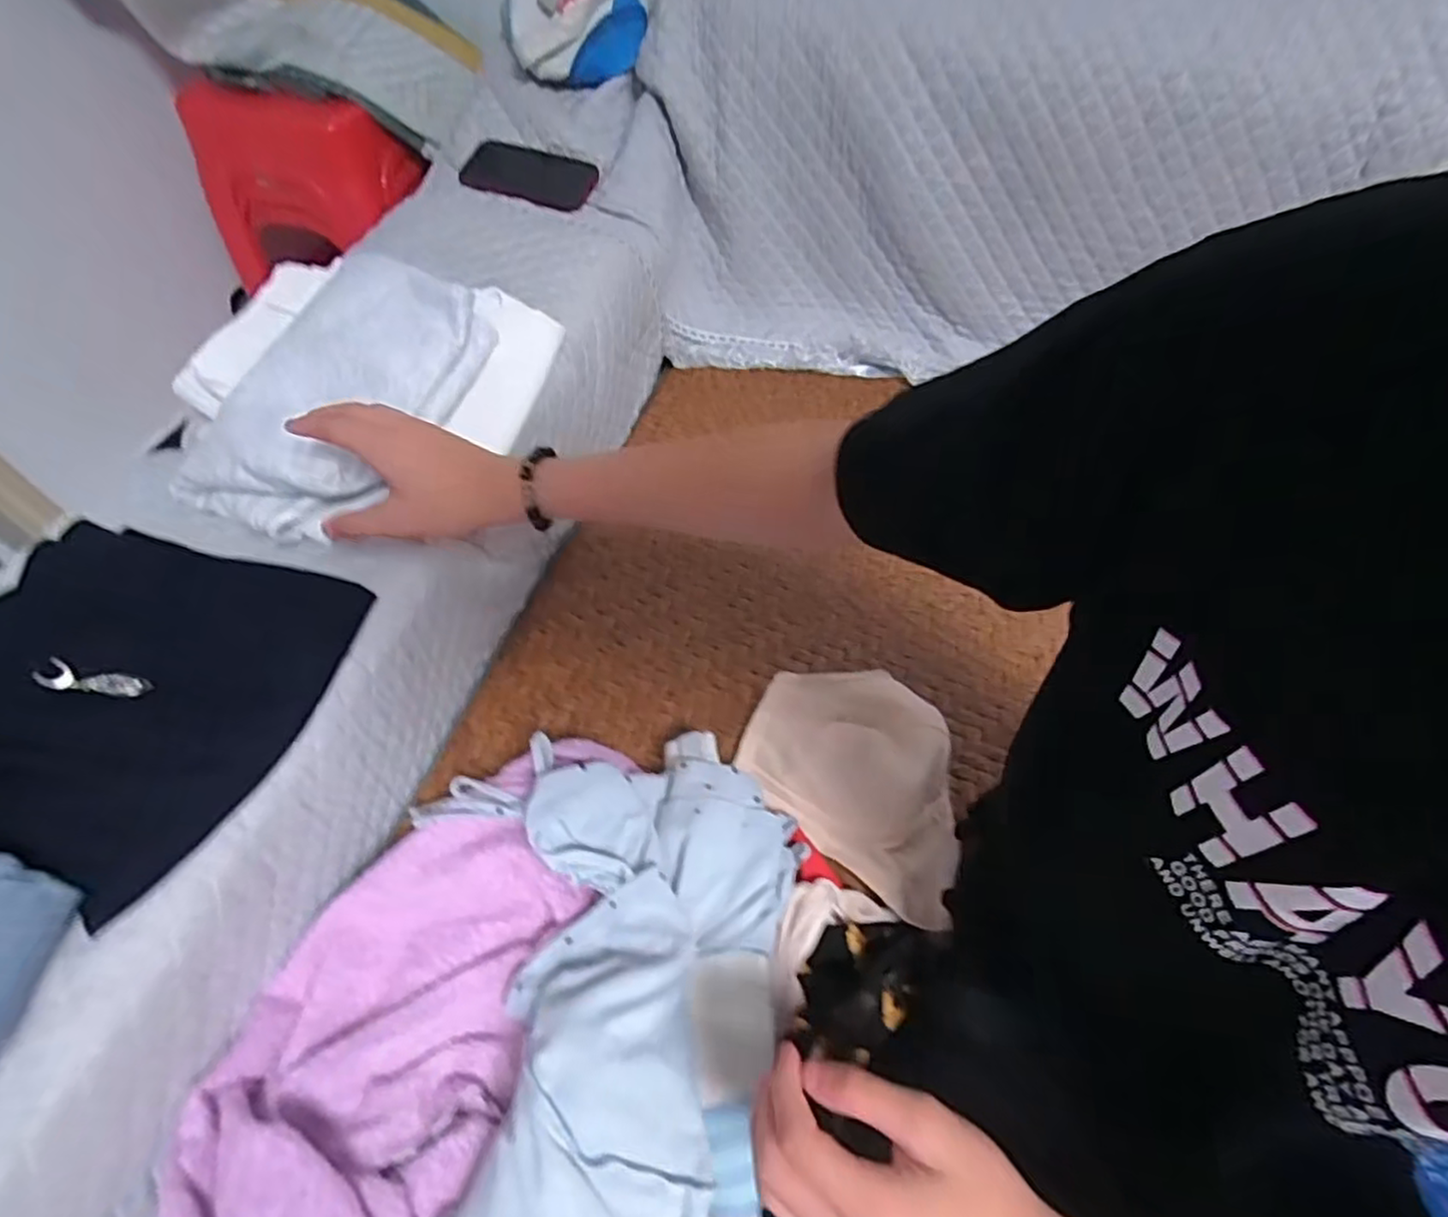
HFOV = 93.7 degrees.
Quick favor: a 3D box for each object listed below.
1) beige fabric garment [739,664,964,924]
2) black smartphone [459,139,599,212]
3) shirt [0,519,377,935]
[{"bbox_3d":[0.129,0.139,0.594,0.225,0.036,0.165,37,64,22],"label":"beige fabric garment"},{"bbox_3d":[-0.241,-0.525,0.825,0.164,0.015,0.087,17,72,9],"label":"black smartphone"},{"bbox_3d":[-0.384,0.047,0.433,0.208,0.052,0.223,15,56,8],"label":"shirt"}]

